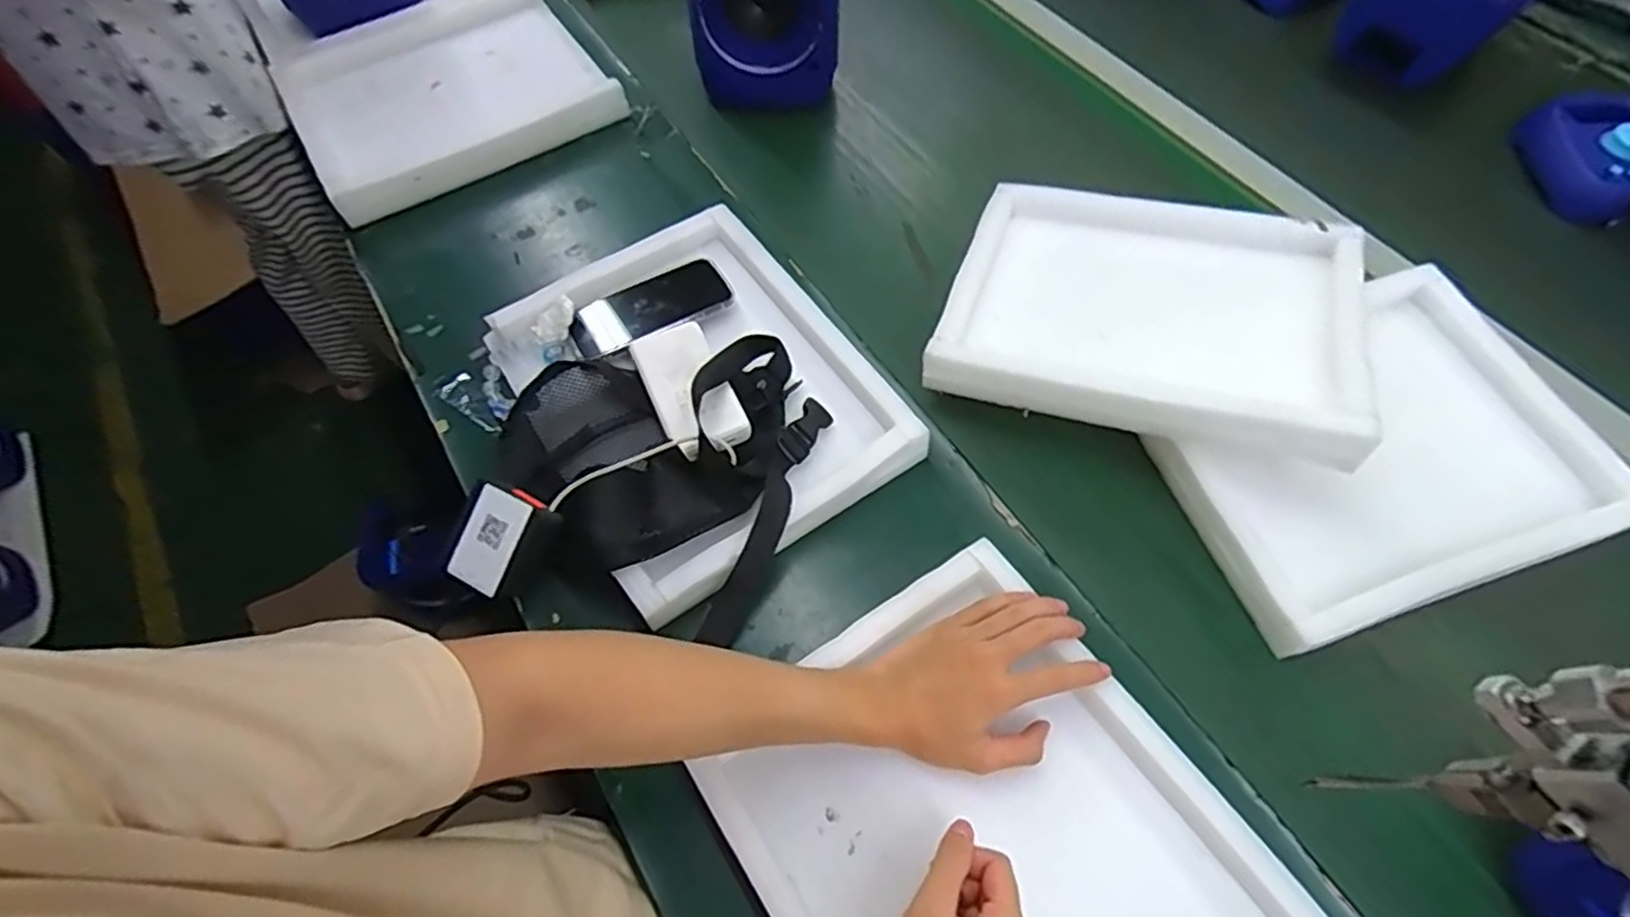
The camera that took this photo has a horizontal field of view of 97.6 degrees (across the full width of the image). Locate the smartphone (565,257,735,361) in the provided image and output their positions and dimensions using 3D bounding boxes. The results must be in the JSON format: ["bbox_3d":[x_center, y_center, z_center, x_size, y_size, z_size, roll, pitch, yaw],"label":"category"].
[{"bbox_3d":[-0.163,-0.150,0.707,0.156,0.016,0.080,-24,62,-13],"label":"smartphone"}]

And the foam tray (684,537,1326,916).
[{"bbox_3d":[0.123,0.266,0.486,0.290,0.061,0.352,-32,64,-17],"label":"foam tray"}]

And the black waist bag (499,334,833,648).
[{"bbox_3d":[-0.142,-0.007,0.635,0.271,0.070,0.256,19,62,11],"label":"black waist bag"}]

